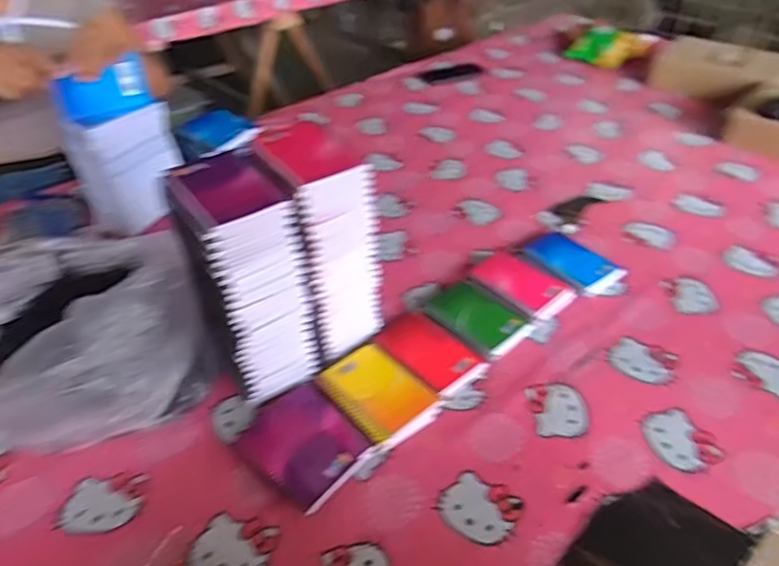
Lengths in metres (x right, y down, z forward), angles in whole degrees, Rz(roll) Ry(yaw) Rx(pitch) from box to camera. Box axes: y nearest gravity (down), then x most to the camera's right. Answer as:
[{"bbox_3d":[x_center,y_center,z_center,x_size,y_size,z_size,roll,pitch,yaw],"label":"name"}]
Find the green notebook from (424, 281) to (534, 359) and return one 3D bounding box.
[{"bbox_3d":[0.123,0.040,0.843,0.098,0.010,0.138,-30,47,-31],"label":"green notebook"}]

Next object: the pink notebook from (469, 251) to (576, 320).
[{"bbox_3d":[0.197,-0.003,0.897,0.095,0.016,0.142,-27,46,-28],"label":"pink notebook"}]

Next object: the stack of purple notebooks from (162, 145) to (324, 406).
[{"bbox_3d":[-0.157,0.000,0.701,0.117,0.267,0.122,-24,45,-25],"label":"stack of purple notebooks"}]

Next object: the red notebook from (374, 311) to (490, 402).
[{"bbox_3d":[0.052,0.093,0.804,0.083,0.022,0.145,-29,47,-29],"label":"red notebook"}]

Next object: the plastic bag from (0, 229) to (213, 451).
[{"bbox_3d":[-0.418,0.052,0.740,0.308,0.187,0.322,-28,46,-28],"label":"plastic bag"}]

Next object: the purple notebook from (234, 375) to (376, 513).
[{"bbox_3d":[-0.101,0.178,0.701,0.148,0.013,0.121,29,48,33],"label":"purple notebook"}]

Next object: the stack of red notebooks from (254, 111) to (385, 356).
[{"bbox_3d":[-0.088,-0.038,0.762,0.101,0.290,0.136,-27,46,-28],"label":"stack of red notebooks"}]

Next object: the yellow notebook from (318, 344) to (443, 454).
[{"bbox_3d":[-0.017,0.137,0.757,0.103,0.025,0.145,-29,47,-29],"label":"yellow notebook"}]

